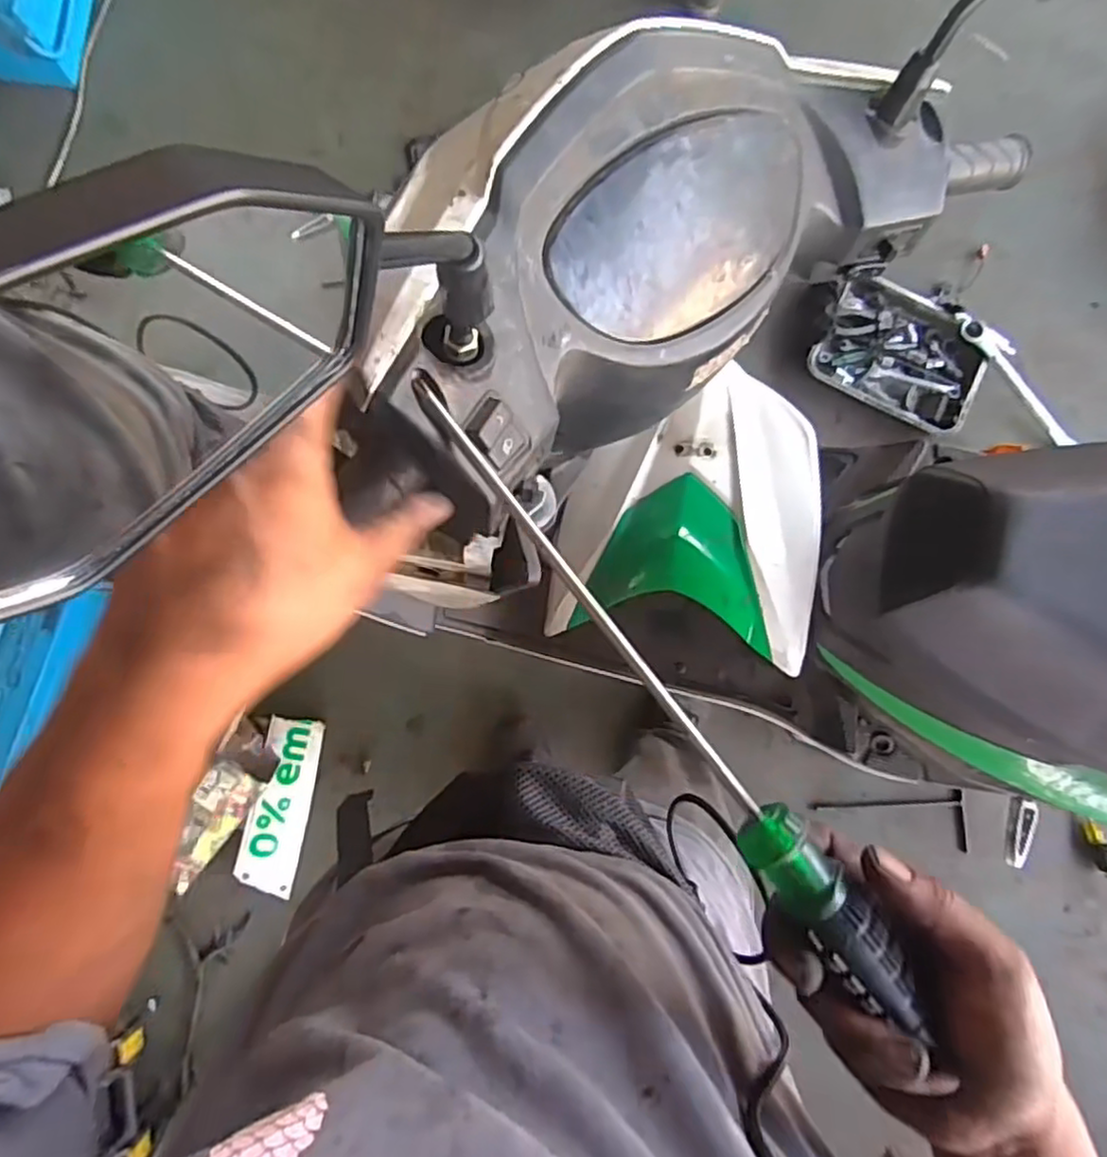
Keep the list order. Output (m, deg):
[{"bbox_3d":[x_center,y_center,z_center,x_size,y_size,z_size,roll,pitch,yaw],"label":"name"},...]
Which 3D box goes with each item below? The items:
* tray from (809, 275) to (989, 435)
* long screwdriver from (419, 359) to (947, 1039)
[{"bbox_3d":[0.743,-0.490,1.472,0.362,0.063,0.284,23,83,0],"label":"tray"},{"bbox_3d":[0.042,0.049,0.293,0.026,0.035,0.324,-37,85,-7],"label":"long screwdriver"}]

